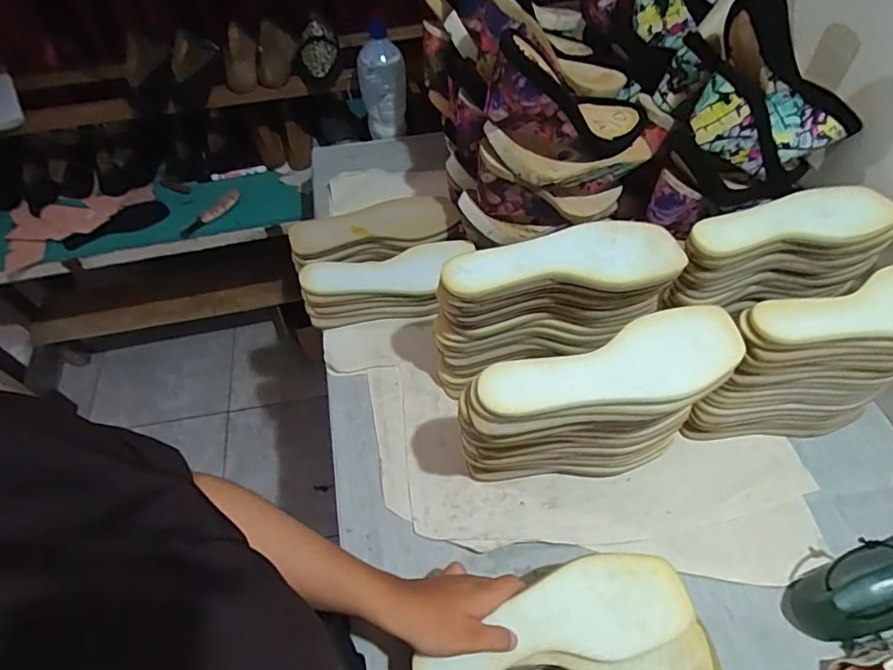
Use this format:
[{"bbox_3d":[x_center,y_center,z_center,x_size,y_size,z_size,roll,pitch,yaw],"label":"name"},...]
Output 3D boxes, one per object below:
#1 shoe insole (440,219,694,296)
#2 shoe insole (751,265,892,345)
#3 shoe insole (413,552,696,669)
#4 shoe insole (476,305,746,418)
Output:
[{"bbox_3d":[0.119,-0.080,0.542,0.243,0.019,0.082,-8,55,-4],"label":"shoe insole"},{"bbox_3d":[0.419,-0.023,0.517,0.226,0.015,0.081,-15,56,-9],"label":"shoe insole"},{"bbox_3d":[0.093,0.245,0.457,0.241,0.008,0.079,-8,70,-6],"label":"shoe insole"},{"bbox_3d":[0.144,0.024,0.468,0.230,0.017,0.081,-11,57,1],"label":"shoe insole"}]

